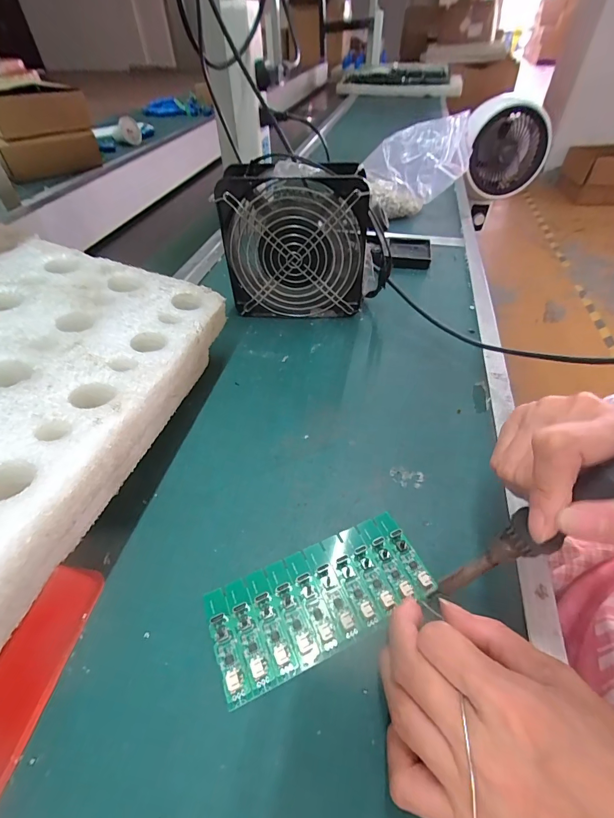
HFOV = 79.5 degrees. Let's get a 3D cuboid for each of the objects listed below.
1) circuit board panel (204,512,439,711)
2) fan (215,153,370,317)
[{"bbox_3d":[0.009,0.115,0.231,0.135,0.006,0.059,-20,50,-17],"label":"circuit board panel"},{"bbox_3d":[-0.011,-0.182,0.408,0.146,0.157,0.054,2,47,2],"label":"fan"}]

